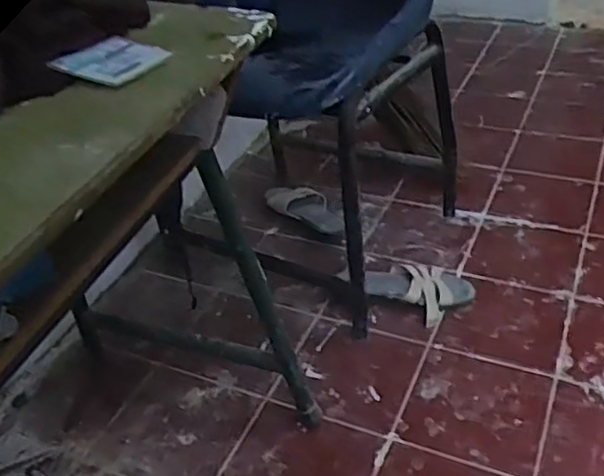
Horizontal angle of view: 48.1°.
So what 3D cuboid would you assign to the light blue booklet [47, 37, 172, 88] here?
[{"bbox_3d":[-0.162,-0.158,0.595,0.071,0.010,0.096,17,37,17],"label":"light blue booklet"}]

